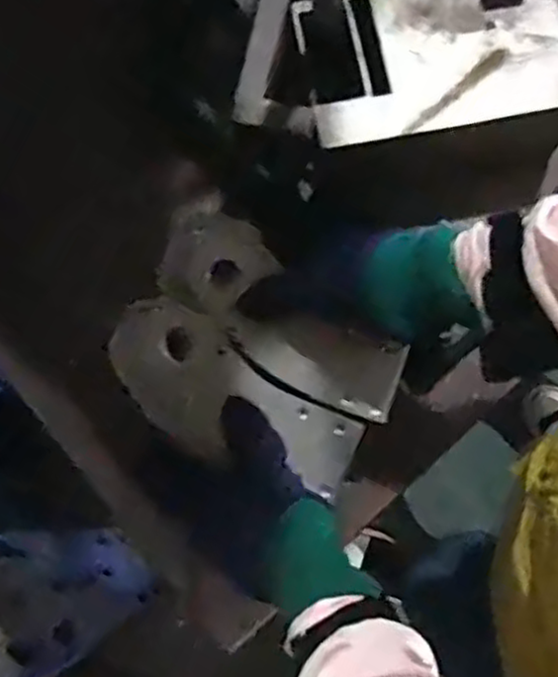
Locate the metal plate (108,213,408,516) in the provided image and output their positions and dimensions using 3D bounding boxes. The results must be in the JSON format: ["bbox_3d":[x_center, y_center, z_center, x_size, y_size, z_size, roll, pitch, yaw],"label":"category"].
[{"bbox_3d":[0.004,-0.013,0.531,0.189,0.015,0.071,39,81,-1],"label":"metal plate"}]

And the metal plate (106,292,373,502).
[{"bbox_3d":[-0.034,0.046,0.525,0.186,0.019,0.081,34,95,-1],"label":"metal plate"}]

